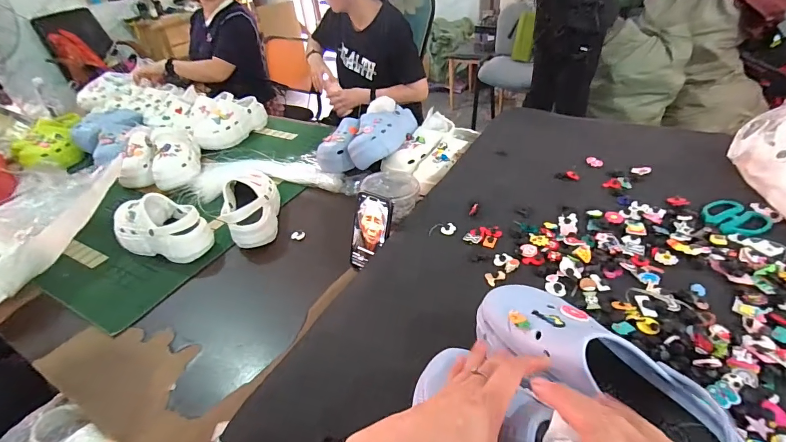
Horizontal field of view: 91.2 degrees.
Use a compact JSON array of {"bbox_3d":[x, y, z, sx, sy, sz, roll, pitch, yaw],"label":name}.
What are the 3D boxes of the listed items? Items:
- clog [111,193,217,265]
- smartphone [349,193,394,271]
[{"bbox_3d":[-0.512,0.014,0.841,0.215,0.113,0.097,5,39,16],"label":"clog"},{"bbox_3d":[-0.043,0.028,0.735,0.078,0.157,0.012,21,23,27],"label":"smartphone"}]

